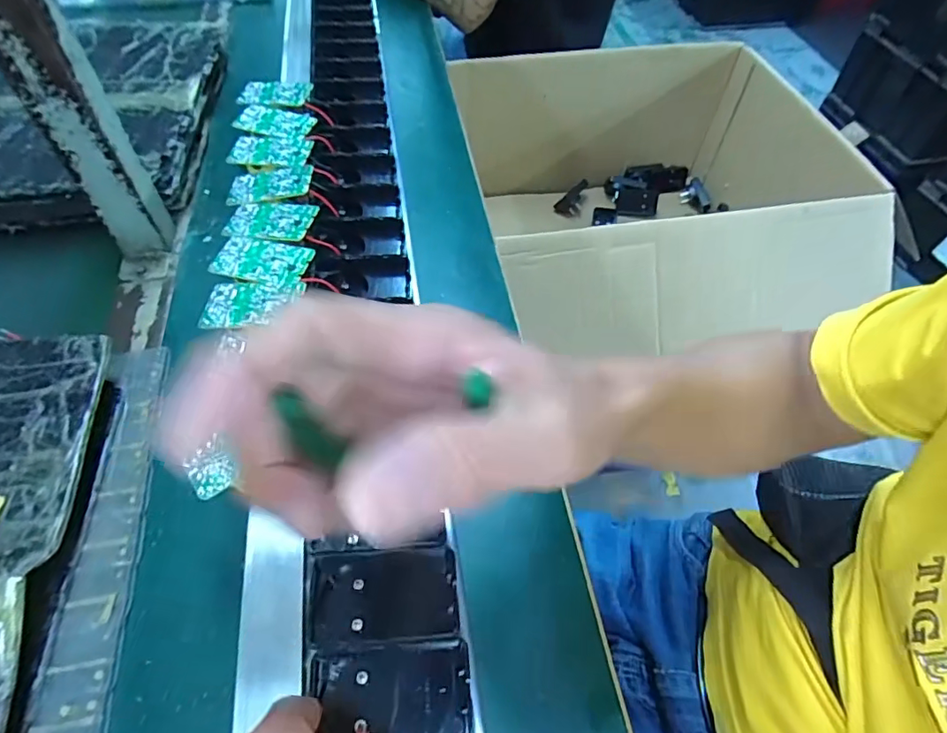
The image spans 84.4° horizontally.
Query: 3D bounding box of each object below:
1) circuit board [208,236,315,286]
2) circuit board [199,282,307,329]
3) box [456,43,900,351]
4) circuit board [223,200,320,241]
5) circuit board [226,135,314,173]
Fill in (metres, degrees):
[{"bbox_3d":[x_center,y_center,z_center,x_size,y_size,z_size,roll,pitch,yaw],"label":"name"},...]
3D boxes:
[{"bbox_3d":[-0.145,-0.073,0.359,0.064,0.005,0.038,10,56,5],"label":"circuit board"},{"bbox_3d":[-0.143,-0.041,0.338,0.061,0.009,0.037,5,55,1],"label":"circuit board"},{"bbox_3d":[0.254,-0.245,0.795,0.512,0.258,0.445,-7,56,-7],"label":"box"},{"bbox_3d":[-0.147,-0.107,0.381,0.064,0.004,0.038,4,59,11],"label":"circuit board"},{"bbox_3d":[-0.167,-0.177,0.432,0.063,0.006,0.042,4,58,1],"label":"circuit board"}]

